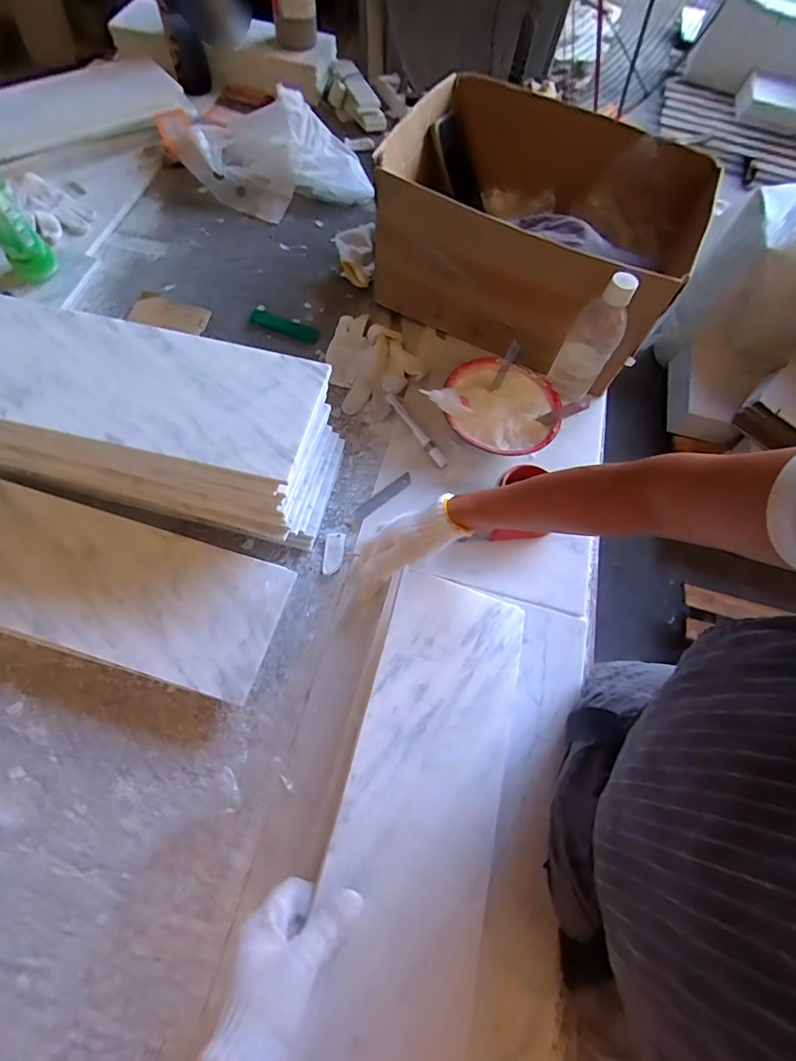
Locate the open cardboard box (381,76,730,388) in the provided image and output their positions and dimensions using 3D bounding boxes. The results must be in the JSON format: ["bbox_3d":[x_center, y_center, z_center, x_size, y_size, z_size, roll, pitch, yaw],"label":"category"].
[{"bbox_3d":[0.210,-0.469,0.708,0.453,0.219,0.347,33,70,9],"label":"open cardboard box"}]

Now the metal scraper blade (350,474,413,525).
[{"bbox_3d":[-0.022,-0.046,0.629,0.102,0.005,0.020,-40,73,-10],"label":"metal scraper blade"}]

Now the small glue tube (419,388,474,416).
[{"bbox_3d":[0.071,-0.178,0.621,0.085,0.018,0.034,4,63,-36],"label":"small glue tube"}]

